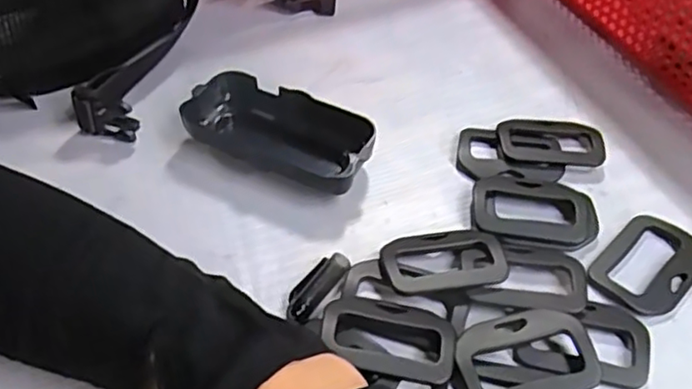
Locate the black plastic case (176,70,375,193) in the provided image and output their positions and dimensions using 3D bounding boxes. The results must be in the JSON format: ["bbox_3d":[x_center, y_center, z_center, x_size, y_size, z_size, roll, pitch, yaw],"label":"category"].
[{"bbox_3d":[-0.036,-0.036,0.378,0.109,0.026,0.050,23,52,18],"label":"black plastic case"}]

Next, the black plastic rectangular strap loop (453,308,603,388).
[{"bbox_3d":[0.083,0.073,0.293,0.063,0.008,0.042,-11,50,-10],"label":"black plastic rectangular strap loop"}]

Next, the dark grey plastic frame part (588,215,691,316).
[{"bbox_3d":[0.155,0.035,0.332,0.043,0.004,0.061,35,57,26],"label":"dark grey plastic frame part"}]

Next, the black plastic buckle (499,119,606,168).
[{"bbox_3d":[0.122,-0.031,0.388,0.060,0.007,0.040,2,49,1],"label":"black plastic buckle"}]

